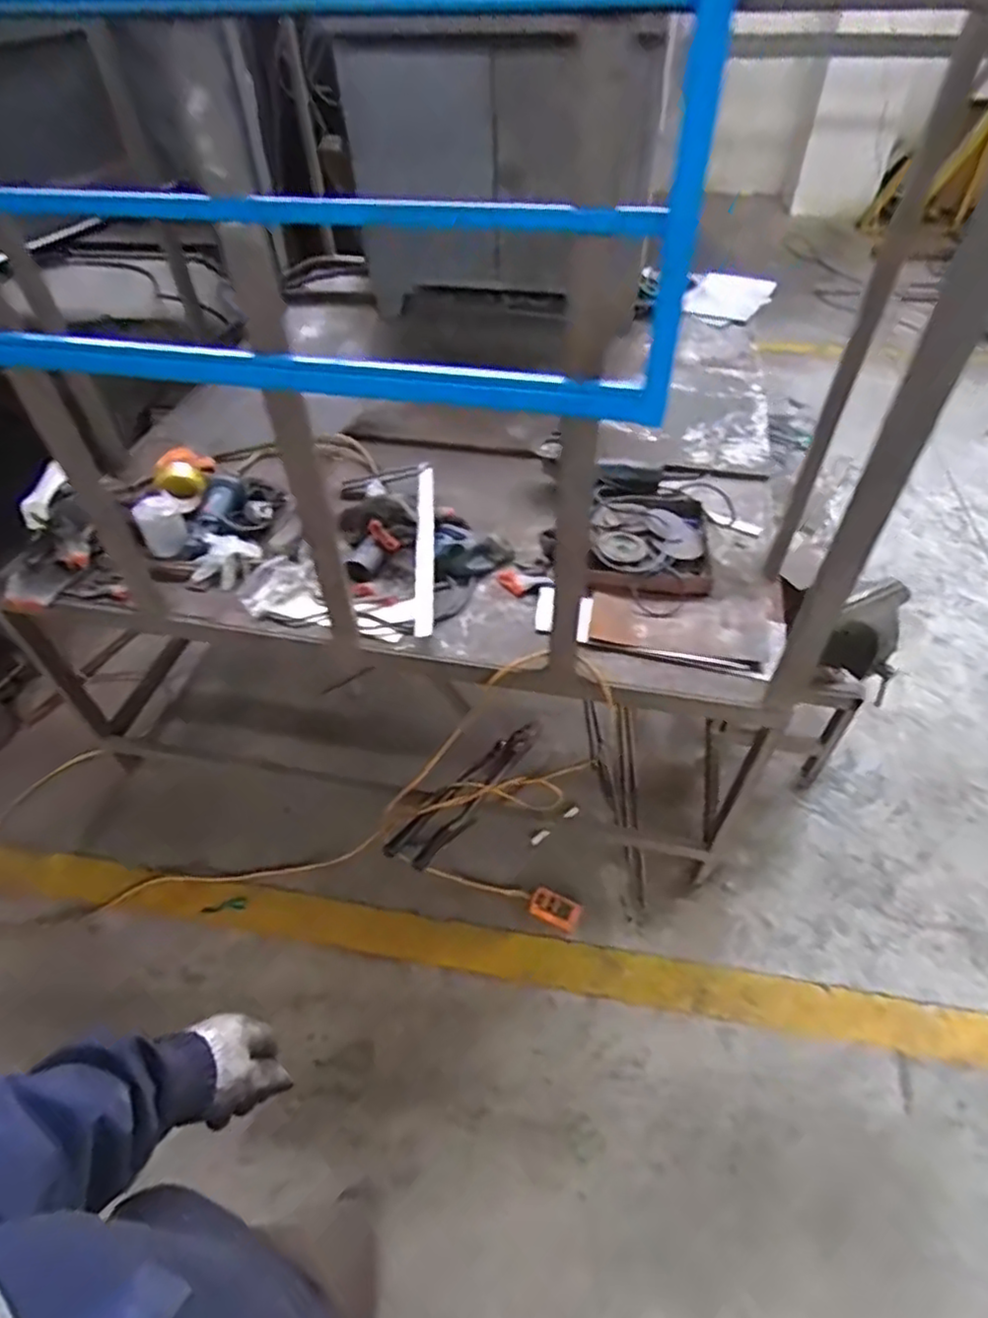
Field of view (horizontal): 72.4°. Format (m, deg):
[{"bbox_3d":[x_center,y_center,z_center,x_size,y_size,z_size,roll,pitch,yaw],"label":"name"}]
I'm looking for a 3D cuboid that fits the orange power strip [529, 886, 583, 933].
[{"bbox_3d":[0.155,0.635,1.709,0.121,0.043,0.072,19,52,18],"label":"orange power strip"}]

